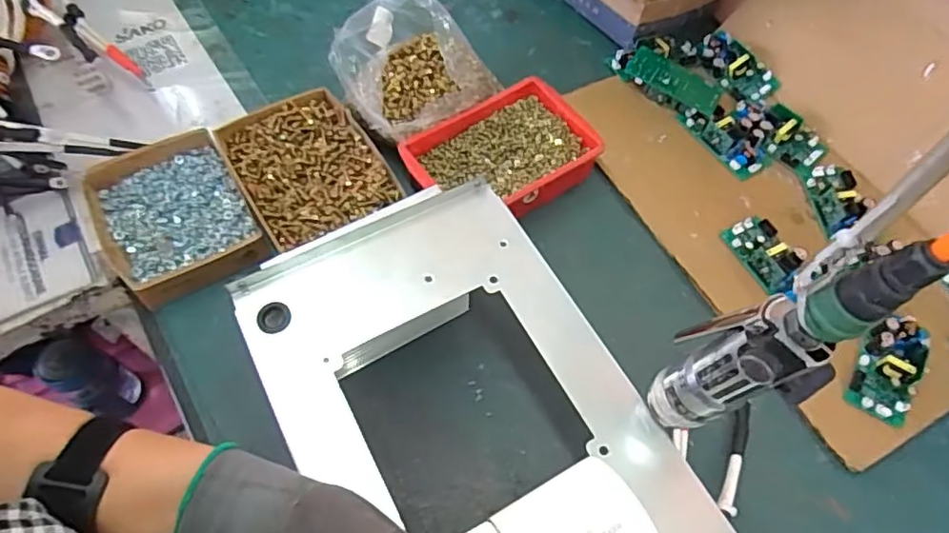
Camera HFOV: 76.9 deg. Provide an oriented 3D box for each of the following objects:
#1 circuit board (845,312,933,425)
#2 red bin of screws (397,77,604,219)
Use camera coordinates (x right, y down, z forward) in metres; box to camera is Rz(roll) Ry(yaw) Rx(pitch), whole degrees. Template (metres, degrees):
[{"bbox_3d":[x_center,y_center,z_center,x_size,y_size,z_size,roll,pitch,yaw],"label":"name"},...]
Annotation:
[{"bbox_3d":[0.409,0.096,0.587,0.054,0.027,0.109,29,65,14],"label":"circuit board"},{"bbox_3d":[0.035,-0.122,0.684,0.199,0.058,0.133,-32,66,-17],"label":"red bin of screws"}]

